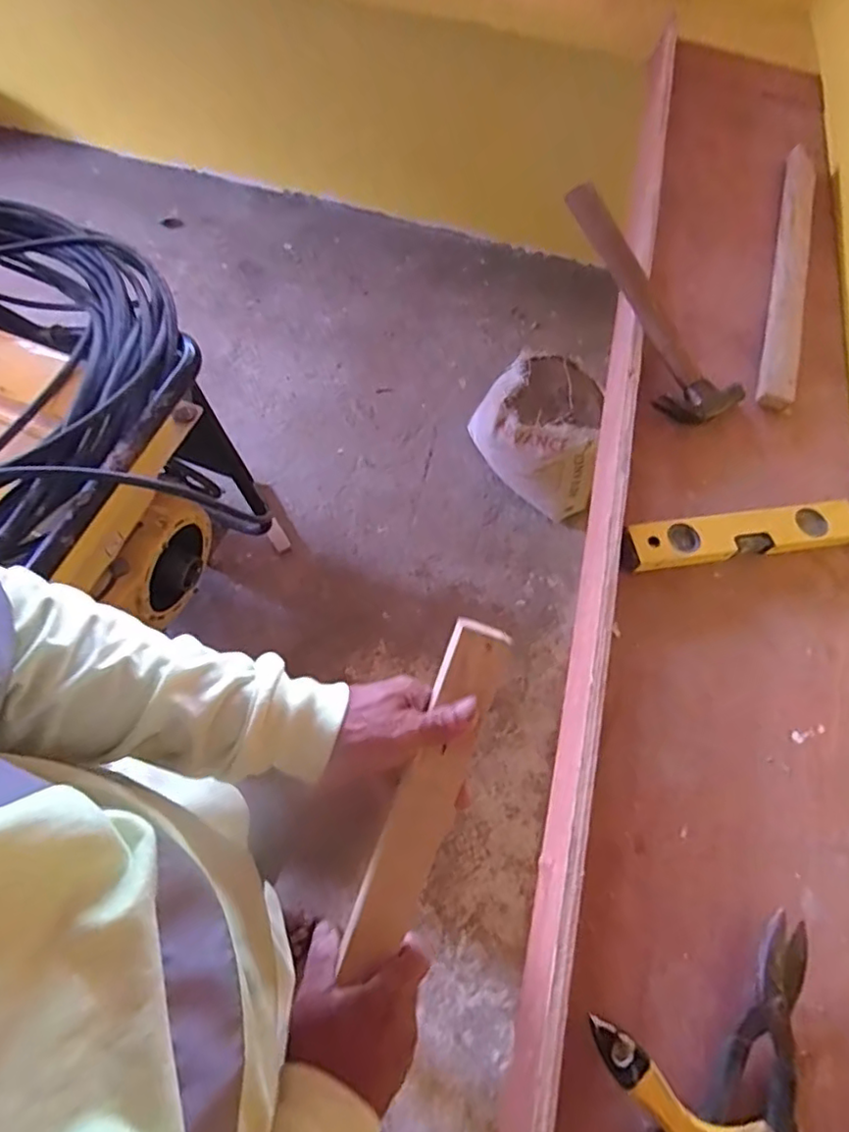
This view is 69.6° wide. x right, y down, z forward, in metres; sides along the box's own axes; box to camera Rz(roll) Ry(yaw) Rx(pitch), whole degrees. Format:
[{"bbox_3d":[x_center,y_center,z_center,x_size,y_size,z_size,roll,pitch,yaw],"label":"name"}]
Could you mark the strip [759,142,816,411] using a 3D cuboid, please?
[{"bbox_3d":[0.543,-0.442,0.904,0.041,0.019,0.558,19,64,3],"label":"strip"}]

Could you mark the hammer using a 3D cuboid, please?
[{"bbox_3d":[0.286,-0.336,0.784,0.112,0.039,0.340,-28,87,-13],"label":"hammer"}]

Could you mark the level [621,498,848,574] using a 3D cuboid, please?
[{"bbox_3d":[0.362,-0.037,0.702,0.283,0.024,0.055,-6,65,-9],"label":"level"}]

